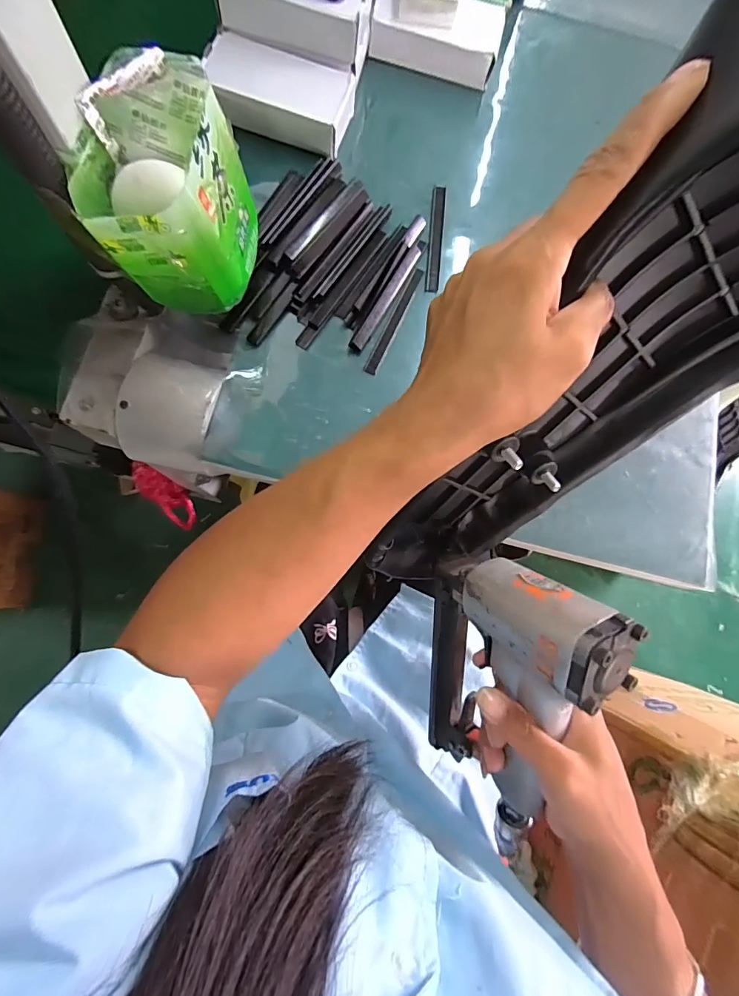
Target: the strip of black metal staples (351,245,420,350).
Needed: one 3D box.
[{"bbox_3d":[0.014,-0.172,0.363,0.014,0.005,0.107,29,78,1],"label":"strip of black metal staples"}]

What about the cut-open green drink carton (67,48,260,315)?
[{"bbox_3d":[-0.123,-0.192,0.272,0.084,0.089,0.111,17,78,-2],"label":"cut-open green drink carton"}]

